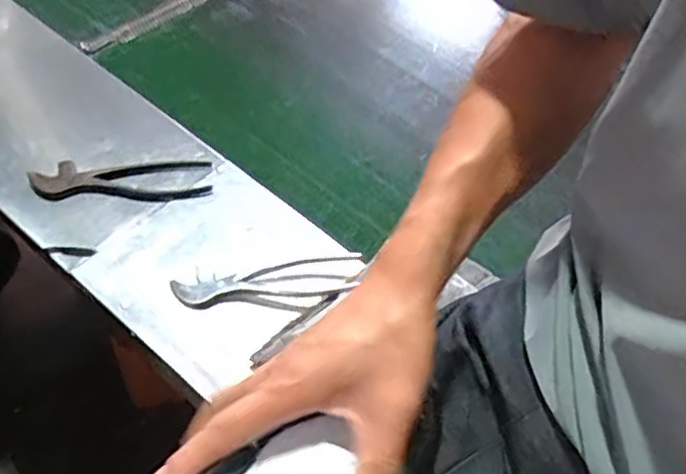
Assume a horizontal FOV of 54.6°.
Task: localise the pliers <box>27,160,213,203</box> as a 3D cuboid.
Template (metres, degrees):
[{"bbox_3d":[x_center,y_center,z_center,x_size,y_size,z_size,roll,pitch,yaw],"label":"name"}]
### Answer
[{"bbox_3d":[-0.248,-0.064,0.746,0.192,0.013,0.059,-3,54,-7],"label":"pliers"}]

